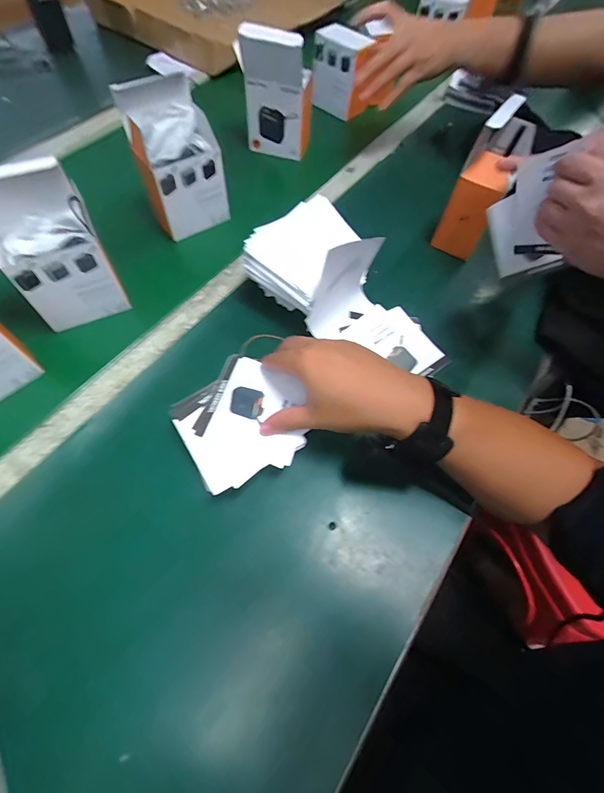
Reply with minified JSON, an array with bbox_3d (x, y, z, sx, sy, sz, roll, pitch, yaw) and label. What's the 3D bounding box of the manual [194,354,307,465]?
[{"bbox_3d":[-0.043,0.012,0.386,0.099,0.004,0.098,19,65,4],"label":"manual"}]

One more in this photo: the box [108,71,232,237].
[{"bbox_3d":[-0.169,-0.320,0.507,0.116,0.176,0.068,-29,63,-12],"label":"box"}]

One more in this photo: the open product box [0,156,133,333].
[{"bbox_3d":[-0.294,-0.158,0.425,0.132,0.182,0.061,-26,63,-10],"label":"open product box"}]

